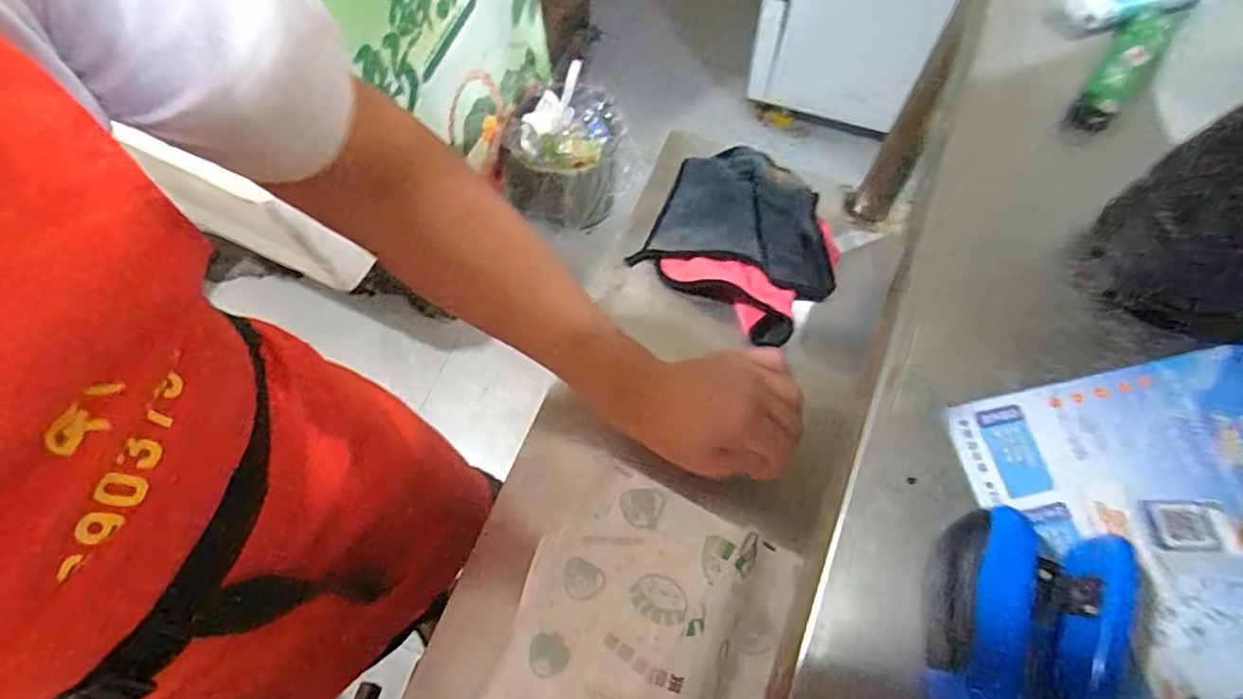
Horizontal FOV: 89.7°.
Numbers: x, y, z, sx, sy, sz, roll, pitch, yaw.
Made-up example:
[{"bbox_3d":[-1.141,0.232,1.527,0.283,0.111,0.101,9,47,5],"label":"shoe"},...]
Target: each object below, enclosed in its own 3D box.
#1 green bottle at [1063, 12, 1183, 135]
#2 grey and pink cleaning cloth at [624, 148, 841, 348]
[{"bbox_3d":[0.252,-0.142,0.312,0.021,0.014,0.086,38,75,14],"label":"green bottle"},{"bbox_3d":[0.124,-0.116,0.609,0.188,0.041,0.178,37,74,14],"label":"grey and pink cleaning cloth"}]

